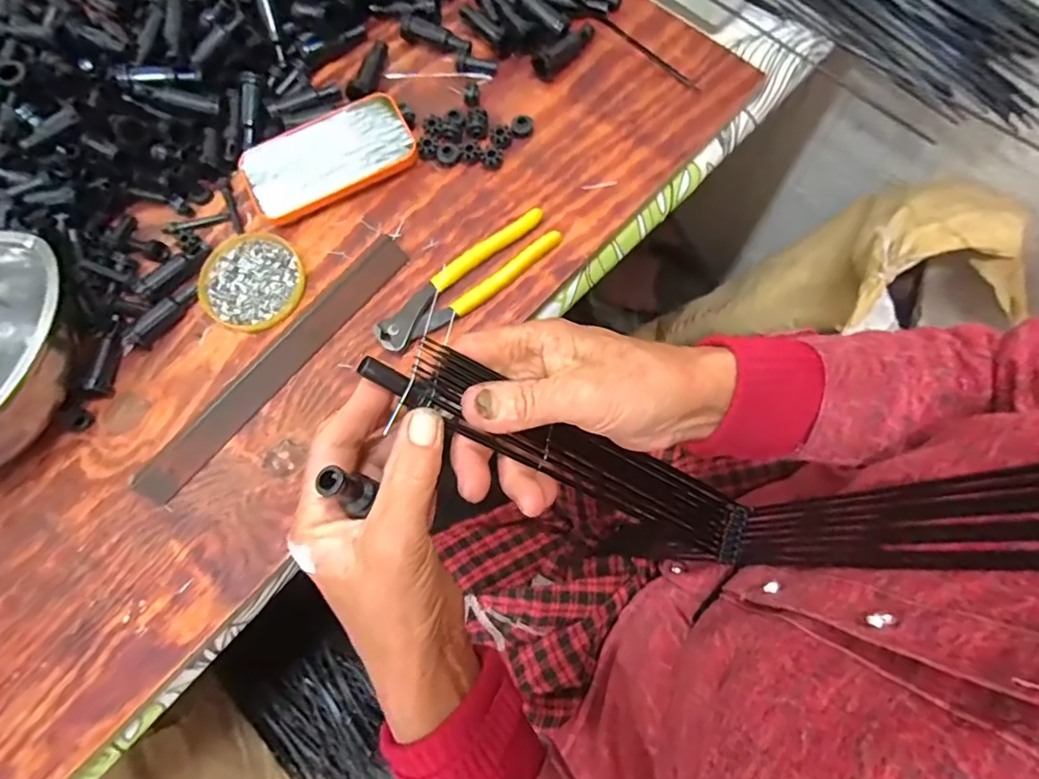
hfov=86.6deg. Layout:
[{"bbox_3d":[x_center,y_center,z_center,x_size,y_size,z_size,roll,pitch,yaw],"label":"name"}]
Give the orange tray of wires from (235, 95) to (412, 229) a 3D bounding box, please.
[{"bbox_3d":[-0.163,-0.198,0.476,0.141,0.015,0.070,-29,74,-5],"label":"orange tray of wires"}]

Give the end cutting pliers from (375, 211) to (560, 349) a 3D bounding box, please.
[{"bbox_3d":[-0.042,-0.085,0.444,0.162,0.017,0.045,-39,75,-8],"label":"end cutting pliers"}]

